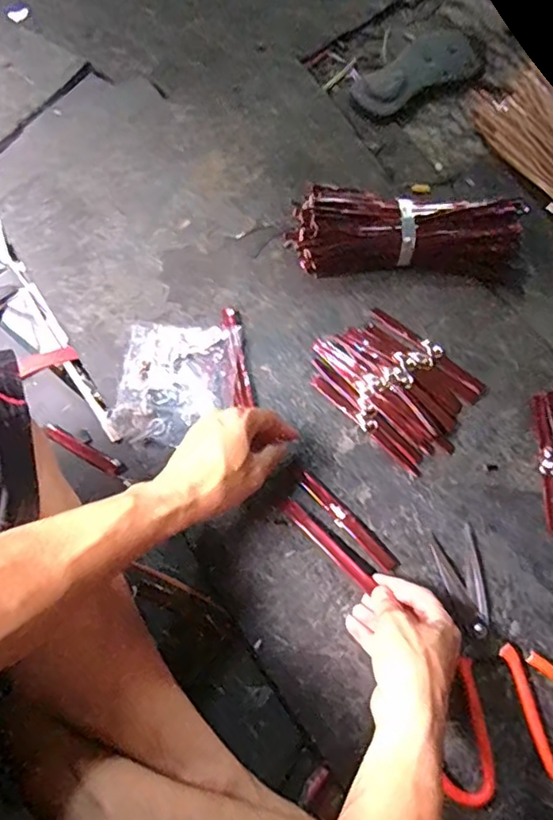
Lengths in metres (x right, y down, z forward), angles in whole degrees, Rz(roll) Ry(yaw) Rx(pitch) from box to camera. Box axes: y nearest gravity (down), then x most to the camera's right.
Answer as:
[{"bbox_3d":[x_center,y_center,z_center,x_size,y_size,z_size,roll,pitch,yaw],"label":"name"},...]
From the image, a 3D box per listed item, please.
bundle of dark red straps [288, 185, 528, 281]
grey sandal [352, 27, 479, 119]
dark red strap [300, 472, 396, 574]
[{"bbox_3d":[0.143,-0.194,0.641,0.257,0.052,0.081,3,70,1],"label":"bundle of dark red straps"},{"bbox_3d":[0.189,-0.465,0.789,0.208,0.010,0.081,-30,77,-14],"label":"grey sandal"},{"bbox_3d":[0.069,0.107,0.556,0.015,0.008,0.118,-42,76,-14],"label":"dark red strap"}]

